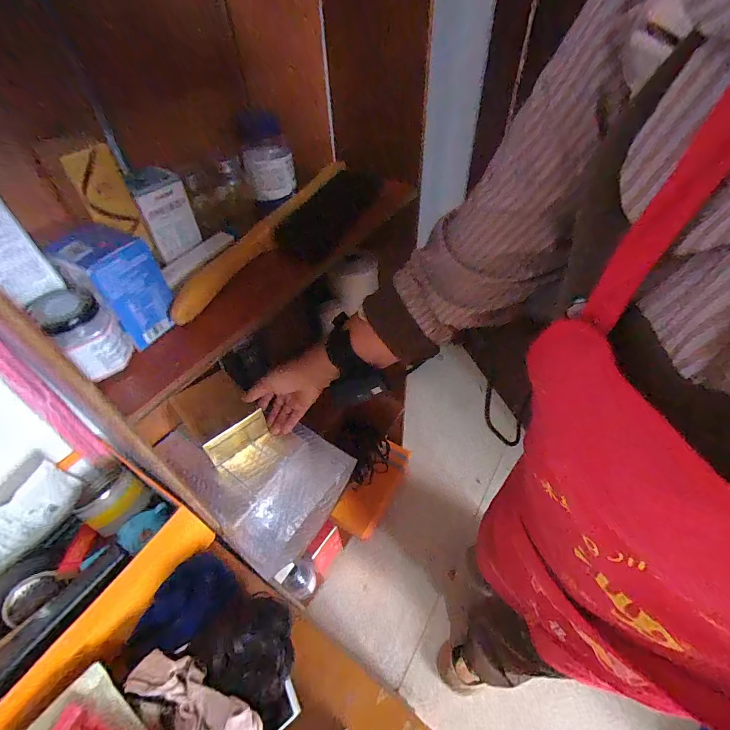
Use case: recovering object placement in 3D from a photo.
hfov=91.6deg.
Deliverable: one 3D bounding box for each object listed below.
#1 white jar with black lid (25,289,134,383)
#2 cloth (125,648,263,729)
[{"bbox_3d":[-0.242,-0.031,0.306,0.056,0.065,0.047,30,55,27],"label":"white jar with black lid"},{"bbox_3d":[-0.162,0.319,0.329,0.132,0.024,0.052,19,51,19],"label":"cloth"}]

